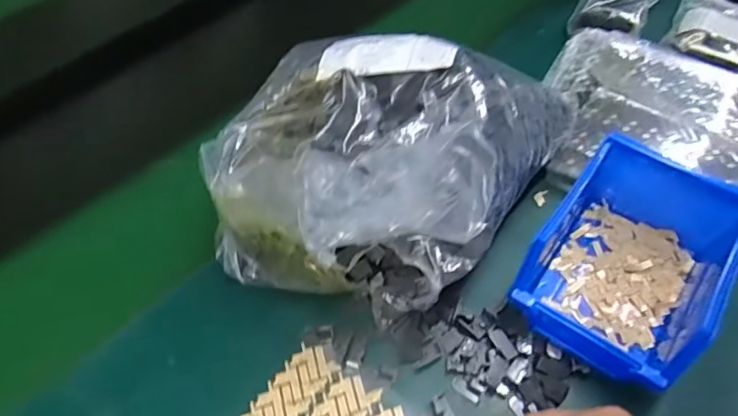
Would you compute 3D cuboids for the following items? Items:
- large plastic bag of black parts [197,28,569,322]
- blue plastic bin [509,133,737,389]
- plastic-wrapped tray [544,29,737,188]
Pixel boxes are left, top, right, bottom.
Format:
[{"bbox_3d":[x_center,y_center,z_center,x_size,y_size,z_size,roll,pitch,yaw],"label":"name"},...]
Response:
[{"bbox_3d":[0.017,-0.038,0.375,0.185,0.123,0.246,28,59,22],"label":"large plastic bag of black parts"},{"bbox_3d":[0.176,0.036,0.350,0.108,0.065,0.142,30,60,24],"label":"blue plastic bin"},{"bbox_3d":[0.278,-0.065,0.429,0.282,0.027,0.189,26,61,25],"label":"plastic-wrapped tray"}]

